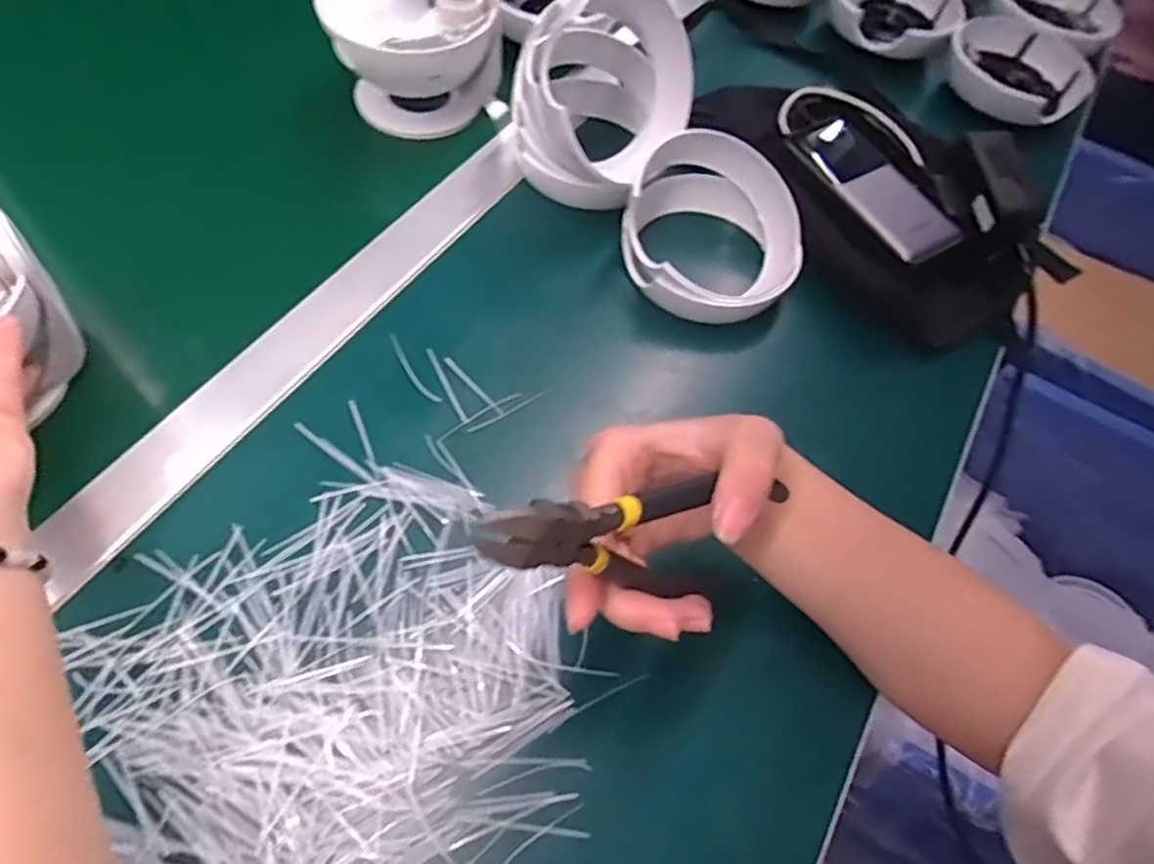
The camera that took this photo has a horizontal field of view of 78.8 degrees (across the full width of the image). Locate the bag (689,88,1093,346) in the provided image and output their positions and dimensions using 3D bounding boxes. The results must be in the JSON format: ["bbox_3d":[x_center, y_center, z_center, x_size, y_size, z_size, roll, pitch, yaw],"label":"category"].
[{"bbox_3d":[0.207,-0.178,0.503,0.155,0.075,0.255,-21,64,-19],"label":"bag"}]

